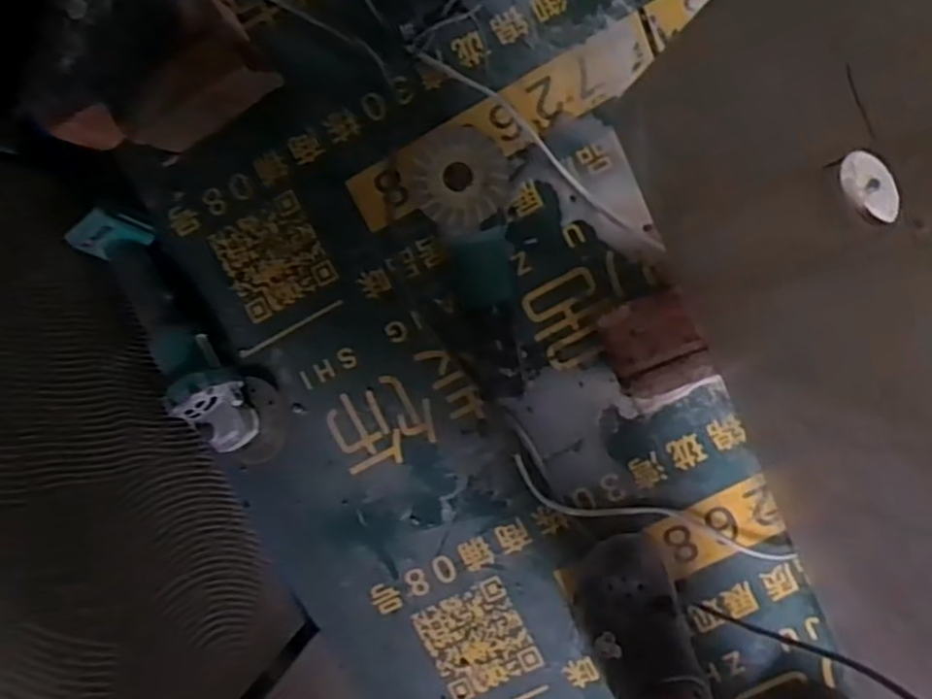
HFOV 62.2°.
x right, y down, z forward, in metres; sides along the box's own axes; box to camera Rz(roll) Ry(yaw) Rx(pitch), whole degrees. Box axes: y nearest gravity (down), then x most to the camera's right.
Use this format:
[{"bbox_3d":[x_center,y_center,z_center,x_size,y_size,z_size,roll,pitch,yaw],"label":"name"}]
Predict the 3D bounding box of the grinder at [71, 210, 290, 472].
[{"bbox_3d":[-0.322,-0.015,0.864,0.087,0.102,0.334,-33,89,9],"label":"grinder"}]

